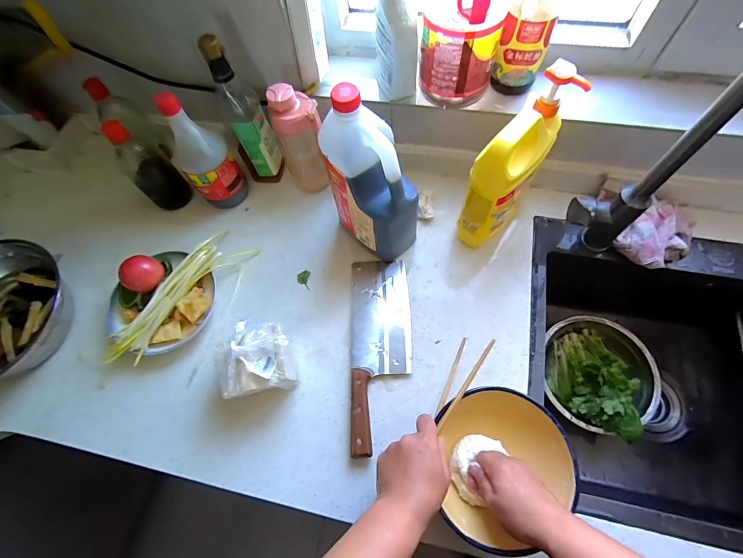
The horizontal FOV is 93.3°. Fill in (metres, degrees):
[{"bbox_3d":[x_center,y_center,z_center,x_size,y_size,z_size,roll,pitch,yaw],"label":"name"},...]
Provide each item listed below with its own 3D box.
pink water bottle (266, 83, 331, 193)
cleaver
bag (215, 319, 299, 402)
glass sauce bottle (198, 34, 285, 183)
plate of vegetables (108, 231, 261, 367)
[{"bbox_3d":[-0.113,-0.223,0.581,0.070,0.169,0.071,-1,66,3],"label":"pink water bottle"},{"bbox_3d":[0.015,0.100,0.533,0.095,0.024,0.291,-3,66,2],"label":"cleaver"},{"bbox_3d":[-0.156,0.117,0.494,0.090,0.102,0.091,-10,66,-1],"label":"bag"},{"bbox_3d":[-0.208,-0.261,0.585,0.068,0.248,0.058,-23,67,-7],"label":"glass sauce bottle"},{"bbox_3d":[-0.315,0.019,0.564,0.246,0.080,0.140,-43,70,-14],"label":"plate of vegetables"}]

